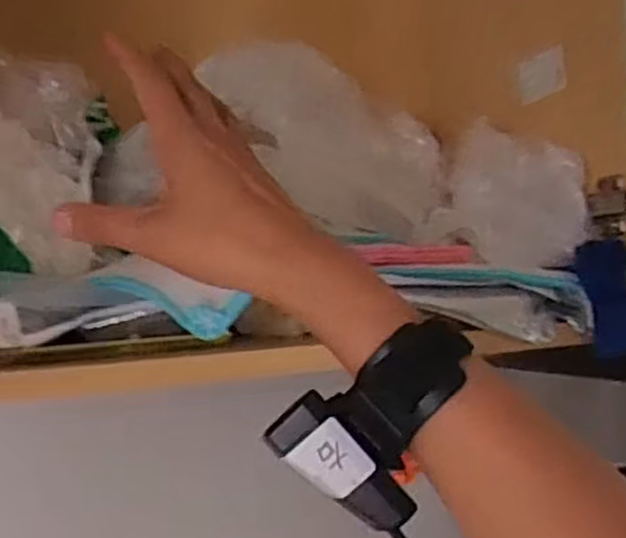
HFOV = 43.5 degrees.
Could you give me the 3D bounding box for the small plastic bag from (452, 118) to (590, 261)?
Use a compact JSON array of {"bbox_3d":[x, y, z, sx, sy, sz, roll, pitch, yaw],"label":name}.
[{"bbox_3d":[0.174,-0.060,0.684,0.023,0.108,0.164,11,15,-42],"label":"small plastic bag"}]

